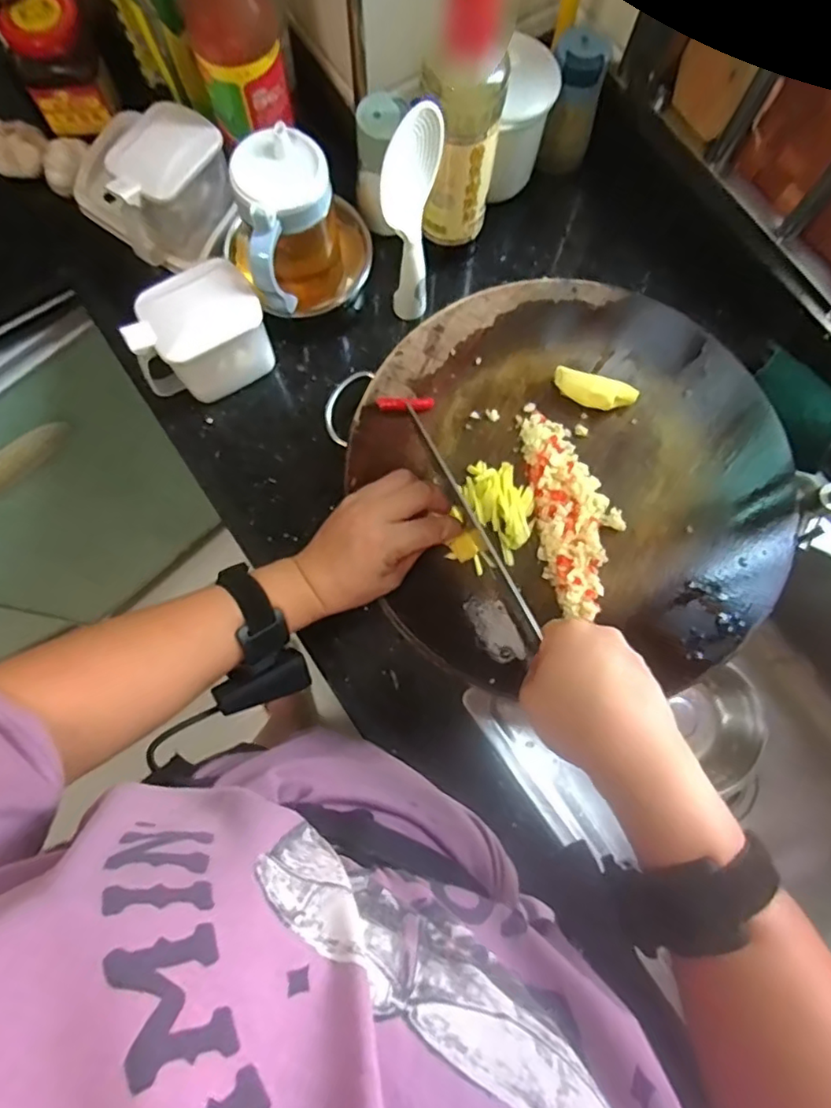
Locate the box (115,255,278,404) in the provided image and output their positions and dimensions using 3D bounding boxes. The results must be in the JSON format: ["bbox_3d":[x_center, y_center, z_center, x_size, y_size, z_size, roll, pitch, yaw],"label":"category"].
[{"bbox_3d":[-0.188,-0.187,0.525,0.111,0.094,0.066,-29,80,-8],"label":"box"}]

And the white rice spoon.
[{"bbox_3d":[-0.004,-0.273,0.493,0.035,0.191,0.051,12,77,1],"label":"white rice spoon"}]

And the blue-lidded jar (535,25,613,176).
[{"bbox_3d":[0.150,-0.431,0.576,0.050,0.103,0.048,0,77,-2],"label":"blue-lidded jar"}]

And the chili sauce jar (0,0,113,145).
[{"bbox_3d":[-0.334,-0.460,0.561,0.073,0.087,0.072,0,77,-2],"label":"chili sauce jar"}]

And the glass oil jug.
[{"bbox_3d":[-0.094,-0.278,0.523,0.101,0.131,0.123,-3,77,-2],"label":"glass oil jug"}]

